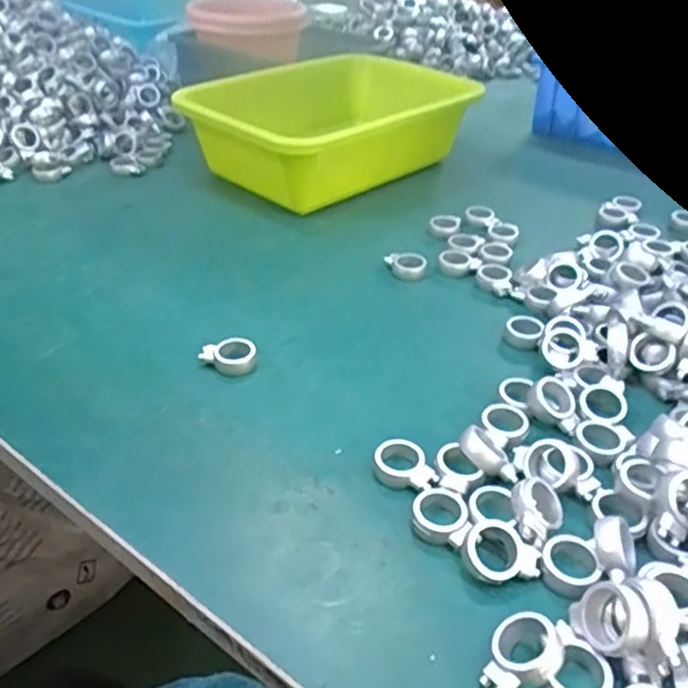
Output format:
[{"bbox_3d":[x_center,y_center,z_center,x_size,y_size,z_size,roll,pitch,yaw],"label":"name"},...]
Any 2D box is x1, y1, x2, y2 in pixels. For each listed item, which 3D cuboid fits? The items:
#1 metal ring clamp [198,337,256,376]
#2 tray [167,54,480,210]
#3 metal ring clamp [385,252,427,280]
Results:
[{"bbox_3d":[-0.071,0.008,0.403,0.033,0.012,0.024,-8,37,-12],"label":"metal ring clamp"},{"bbox_3d":[-0.016,-0.219,0.664,0.277,0.081,0.206,-29,45,-34],"label":"tray"},{"bbox_3d":[0.047,-0.060,0.506,0.031,0.013,0.023,4,36,5],"label":"metal ring clamp"}]

